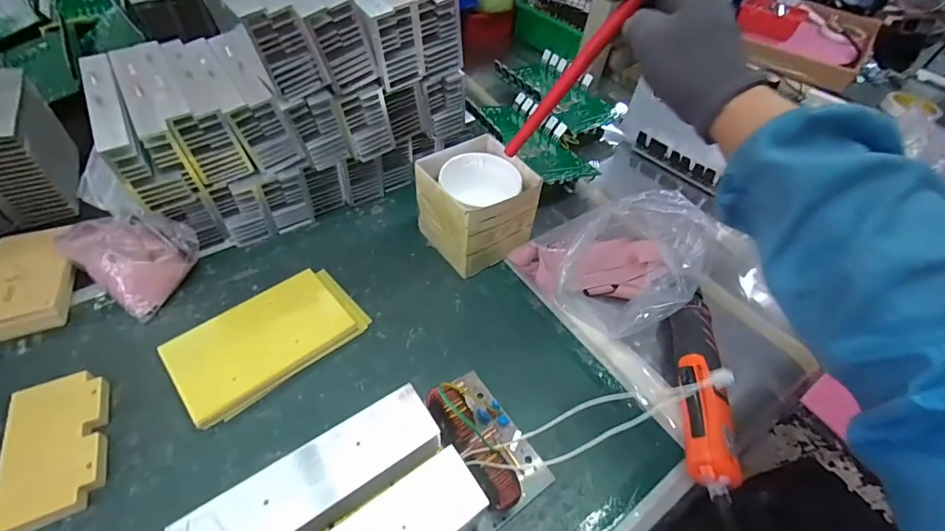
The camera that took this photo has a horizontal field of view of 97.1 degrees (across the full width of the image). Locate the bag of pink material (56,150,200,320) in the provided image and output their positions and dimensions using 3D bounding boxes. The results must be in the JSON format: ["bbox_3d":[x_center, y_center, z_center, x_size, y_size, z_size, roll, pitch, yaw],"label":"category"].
[{"bbox_3d":[-0.367,-0.034,0.437,0.135,0.107,0.099,31,54,18],"label":"bag of pink material"}]

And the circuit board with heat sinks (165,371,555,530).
[{"bbox_3d":[-0.056,0.174,0.307,0.236,0.094,0.116,-30,60,-24],"label":"circuit board with heat sinks"}]

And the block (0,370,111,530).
[{"bbox_3d":[-0.344,0.151,0.343,0.069,0.017,0.114,-19,56,-20],"label":"block"}]

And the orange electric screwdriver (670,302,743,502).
[{"bbox_3d":[0.215,0.118,0.398,0.043,0.051,0.187,13,51,5],"label":"orange electric screwdriver"}]

